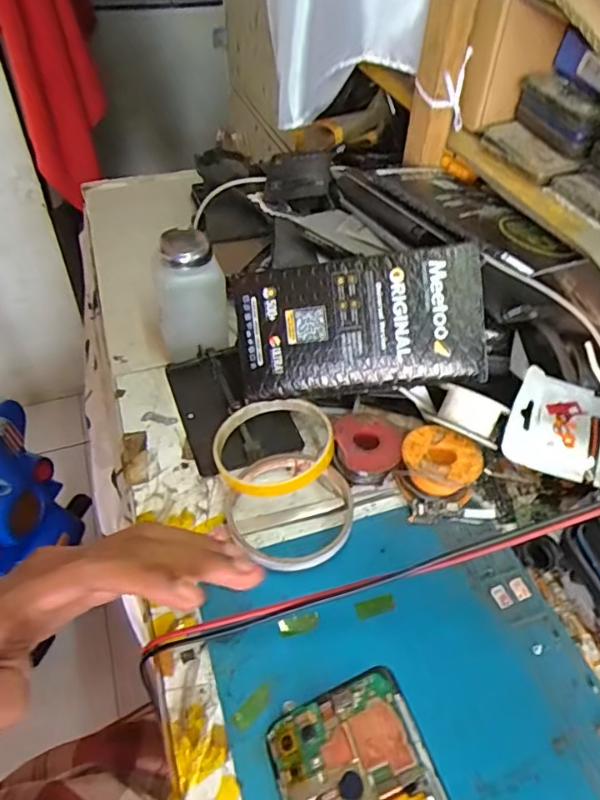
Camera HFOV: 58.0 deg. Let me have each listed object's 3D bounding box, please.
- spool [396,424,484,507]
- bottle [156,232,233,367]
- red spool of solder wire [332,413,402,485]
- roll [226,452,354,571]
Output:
[{"bbox_3d":[0.096,0.048,0.377,0.052,0.032,0.051,2,45,-2],"label":"spool"},{"bbox_3d":[-0.086,-0.082,0.444,0.056,0.099,0.047,-4,46,-8],"label":"bottle"},{"bbox_3d":[0.046,0.037,0.388,0.047,0.026,0.042,11,46,6],"label":"red spool of solder wire"},{"bbox_3d":[-0.006,0.072,0.357,0.081,0.018,0.087,2,45,-2],"label":"roll"}]

